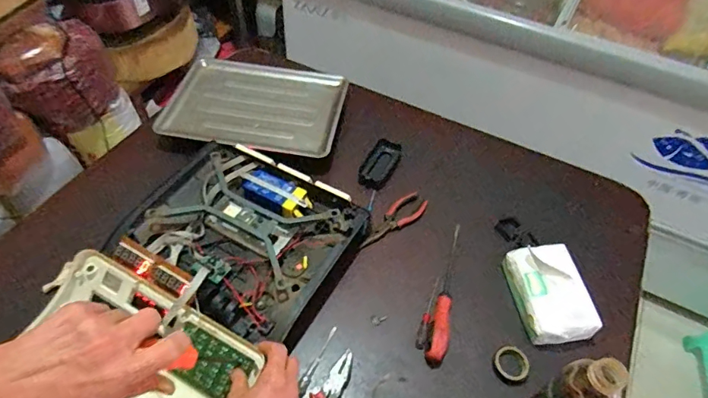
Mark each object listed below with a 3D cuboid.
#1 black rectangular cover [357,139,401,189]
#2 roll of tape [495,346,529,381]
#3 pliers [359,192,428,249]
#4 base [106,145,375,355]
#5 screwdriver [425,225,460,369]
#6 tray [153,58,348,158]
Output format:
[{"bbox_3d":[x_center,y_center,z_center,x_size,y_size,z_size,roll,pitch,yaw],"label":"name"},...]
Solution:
[{"bbox_3d":[0.052,-0.067,0.885,0.058,0.009,0.122,22,53,13],"label":"black rectangular cover"},{"bbox_3d":[0.224,0.232,0.648,0.044,0.013,0.047,2,51,-2],"label":"roll of tape"},{"bbox_3d":[0.066,0.036,0.797,0.153,0.007,0.046,-34,61,-27],"label":"pliers"},{"bbox_3d":[-0.176,0.055,0.720,0.317,0.061,0.293,26,54,16],"label":"base"},{"bbox_3d":[0.147,0.137,0.714,0.028,0.031,0.251,15,52,8],"label":"screwdriver"},{"bbox_3d":[-0.198,-0.194,0.921,0.336,0.028,0.253,8,51,3],"label":"tray"}]

